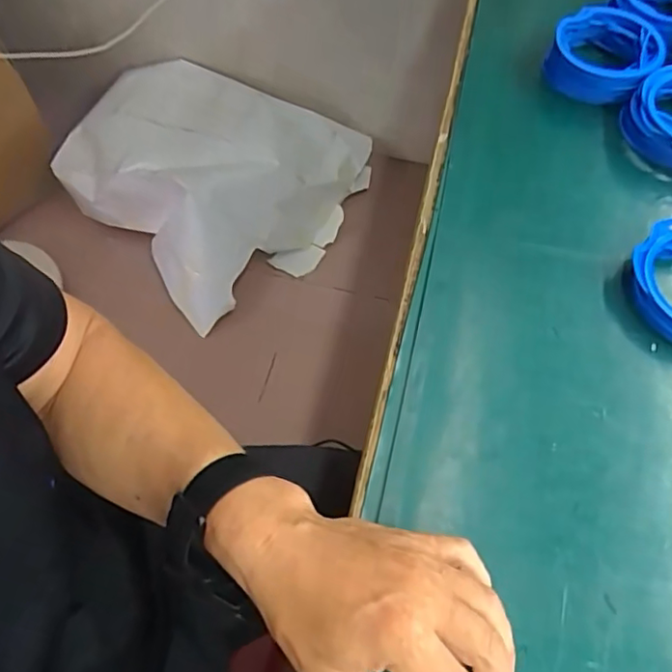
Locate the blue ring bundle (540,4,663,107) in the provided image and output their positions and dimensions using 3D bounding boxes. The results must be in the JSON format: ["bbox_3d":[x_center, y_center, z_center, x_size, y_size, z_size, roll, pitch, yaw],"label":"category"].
[{"bbox_3d":[0.246,-0.258,0.543,0.096,0.033,0.088,22,64,12],"label":"blue ring bundle"}]

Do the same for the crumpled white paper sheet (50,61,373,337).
[{"bbox_3d":[-0.299,-0.372,1.375,0.598,0.208,0.576,27,65,14],"label":"crumpled white paper sheet"}]

